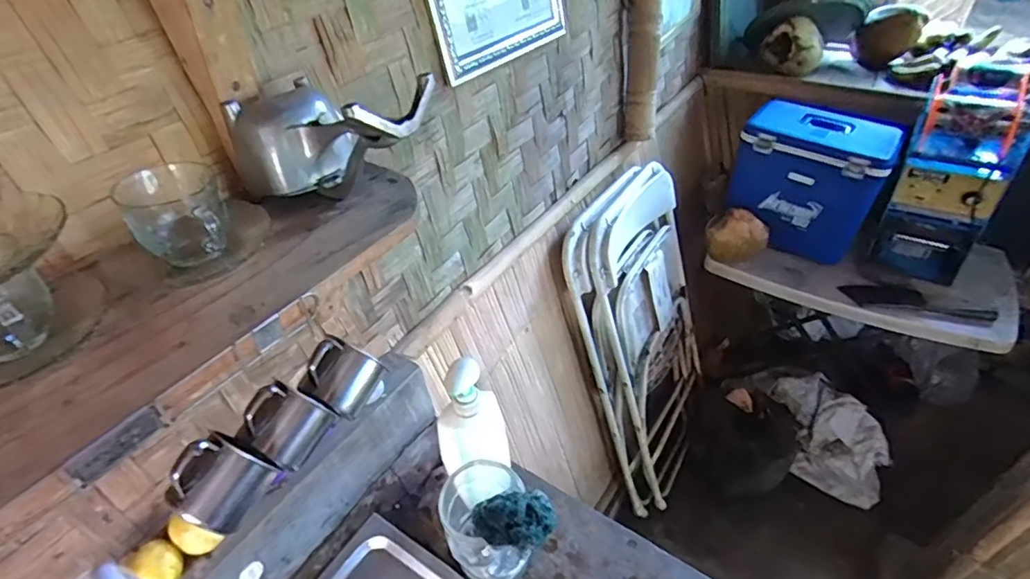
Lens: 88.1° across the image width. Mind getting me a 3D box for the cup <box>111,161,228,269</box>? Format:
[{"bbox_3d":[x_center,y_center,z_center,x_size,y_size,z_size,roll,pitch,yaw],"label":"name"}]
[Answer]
[{"bbox_3d":[-0.295,-0.060,0.475,0.076,0.081,0.073,-2,41,2],"label":"cup"}]

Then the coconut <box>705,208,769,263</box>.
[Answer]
[{"bbox_3d":[0.619,-0.151,1.509,0.128,0.109,0.143,-27,46,-25],"label":"coconut"}]

